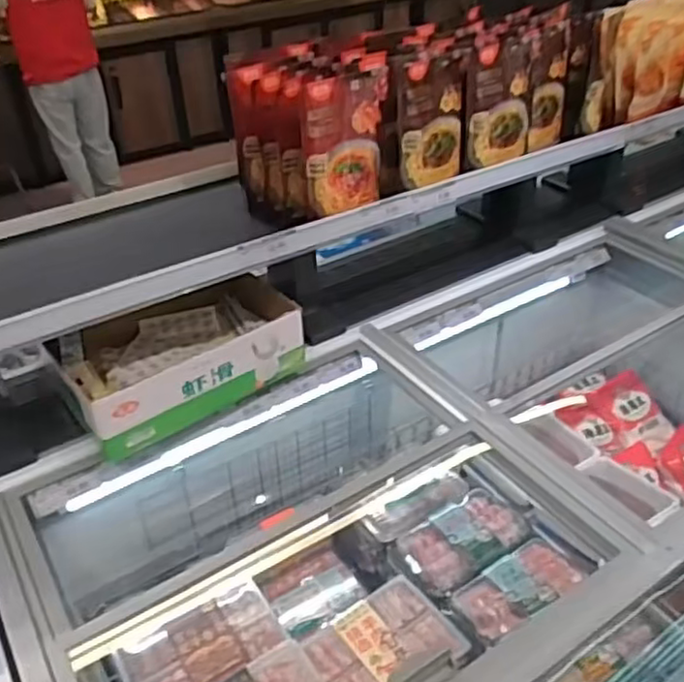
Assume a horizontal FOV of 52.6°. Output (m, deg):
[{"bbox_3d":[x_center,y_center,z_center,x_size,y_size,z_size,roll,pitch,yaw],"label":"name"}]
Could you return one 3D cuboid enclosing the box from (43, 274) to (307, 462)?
[{"bbox_3d":[-0.289,0.011,1.182,0.363,0.133,0.268,-28,43,-28],"label":"box"}]

